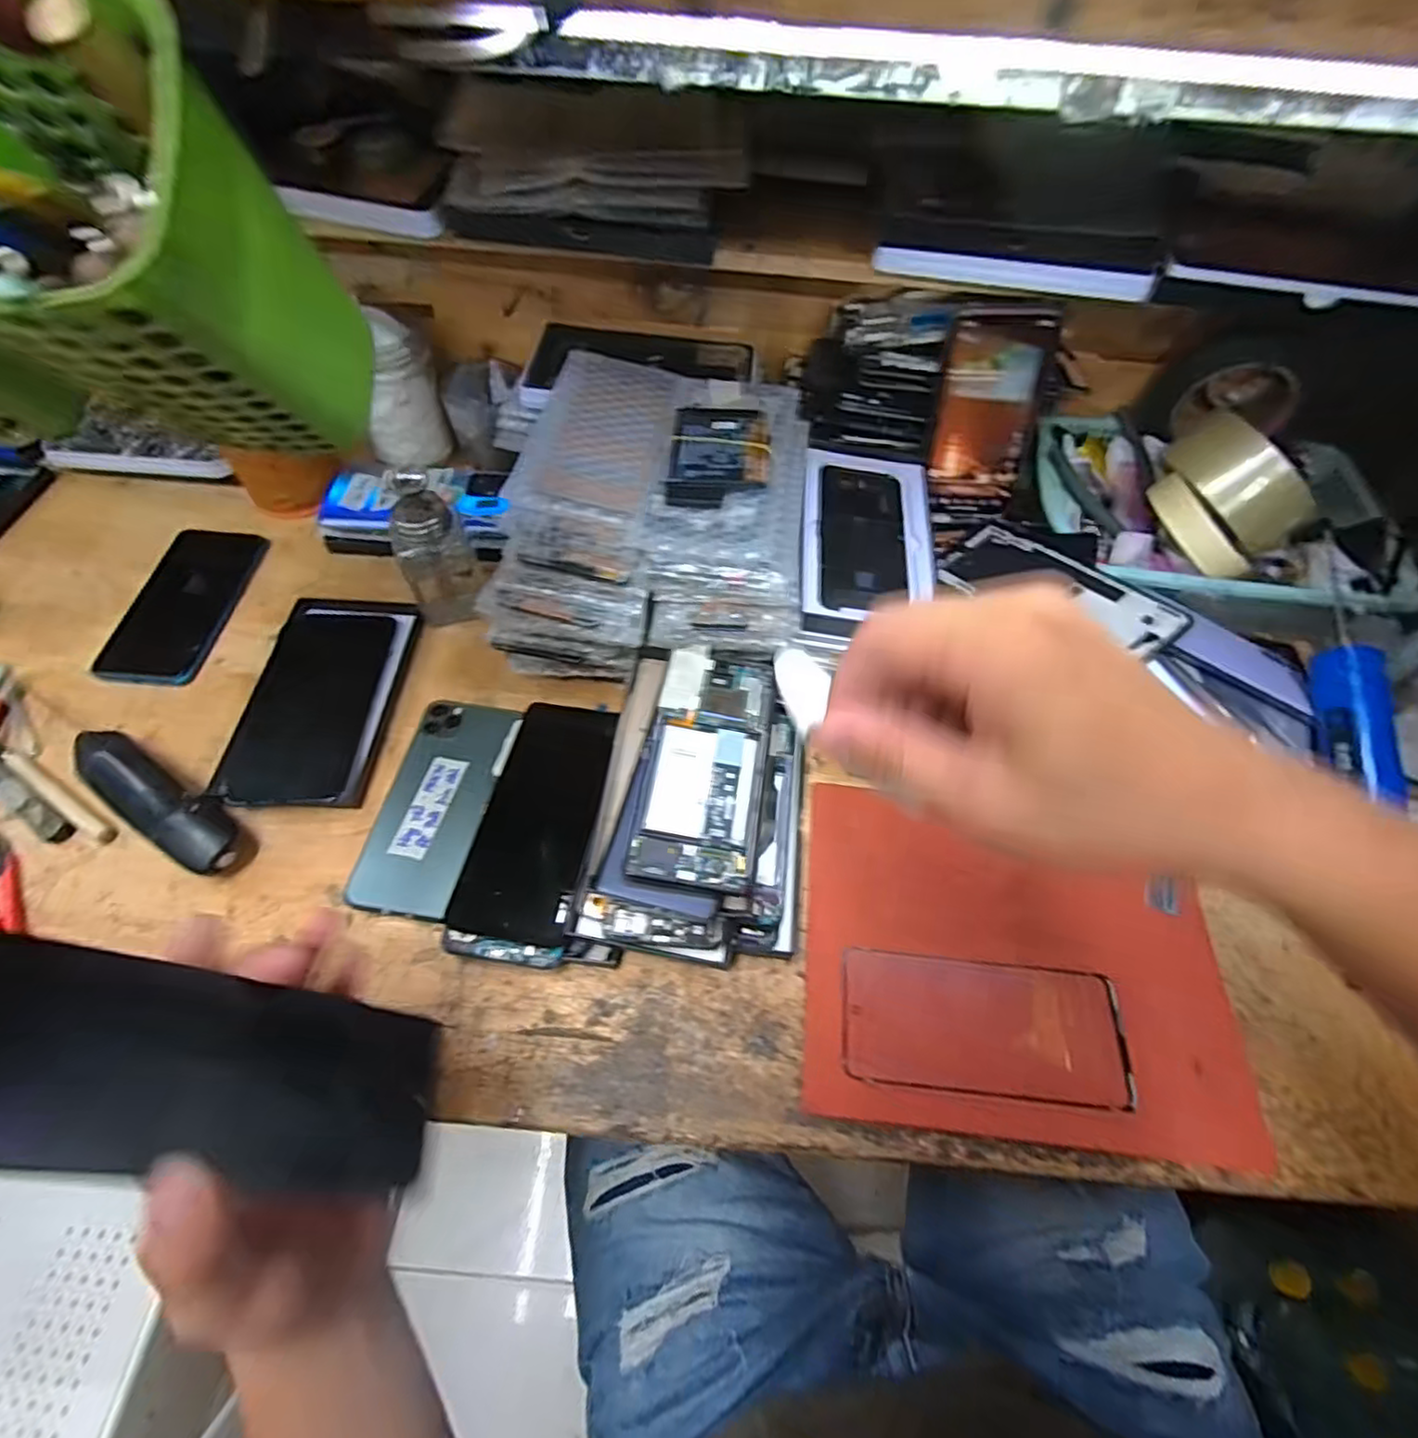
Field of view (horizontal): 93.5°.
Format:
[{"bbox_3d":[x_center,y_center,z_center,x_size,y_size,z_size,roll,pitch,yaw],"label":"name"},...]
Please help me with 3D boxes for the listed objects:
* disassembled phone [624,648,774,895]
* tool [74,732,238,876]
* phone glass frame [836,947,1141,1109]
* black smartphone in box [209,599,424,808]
[{"bbox_3d":[0.000,0.027,0.418,0.072,0.015,0.155,9,59,3],"label":"disassembled phone"},{"bbox_3d":[-0.361,0.052,0.438,0.142,0.039,0.038,32,64,16],"label":"tool"},{"bbox_3d":[0.163,0.183,0.400,0.163,0.009,0.075,5,55,3],"label":"phone glass frame"},{"bbox_3d":[-0.285,-0.021,0.501,0.100,0.026,0.182,2,65,0],"label":"black smartphone in box"}]

